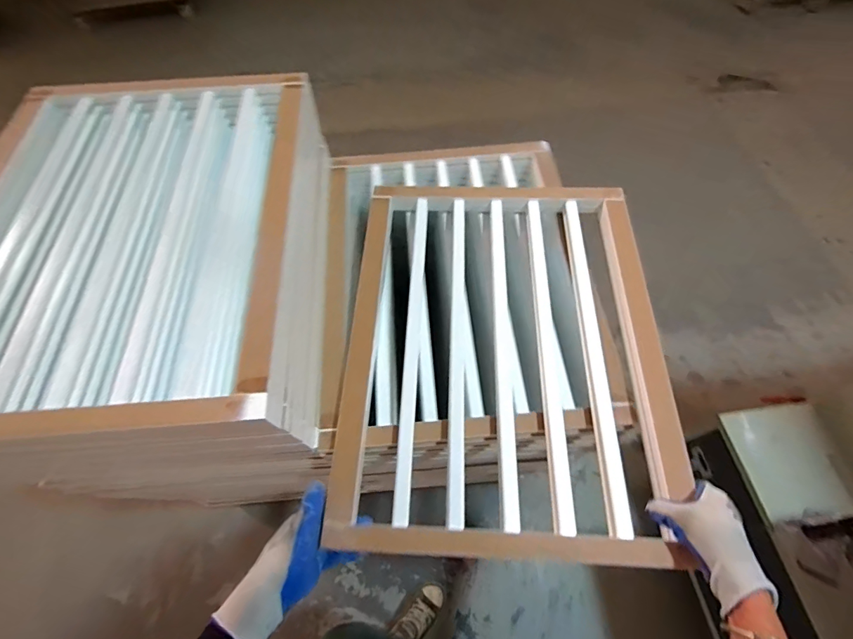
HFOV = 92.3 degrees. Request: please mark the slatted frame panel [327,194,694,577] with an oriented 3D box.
[{"bbox_3d":[0.122,0.021,0.646,0.461,0.049,0.625,2,61,3],"label":"slatted frame panel"}]

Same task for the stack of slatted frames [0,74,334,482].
[{"bbox_3d":[-0.418,-0.111,0.656,0.503,0.255,0.639,-4,61,0],"label":"stack of slatted frames"}]

